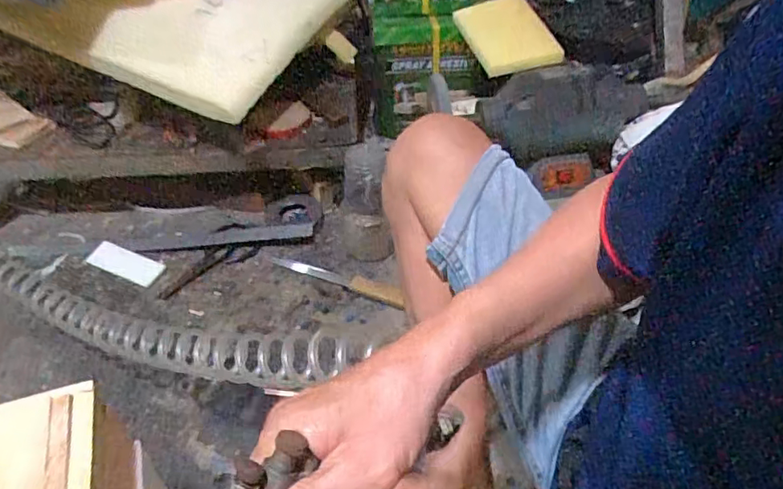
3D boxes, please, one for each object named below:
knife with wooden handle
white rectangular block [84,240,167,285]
[{"bbox_3d":[-0.095,0.059,0.980,0.256,0.024,0.029,17,46,17],"label":"knife with wooden handle"},{"bbox_3d":[-0.478,0.034,1.004,0.137,0.010,0.049,21,69,8],"label":"white rectangular block"}]

